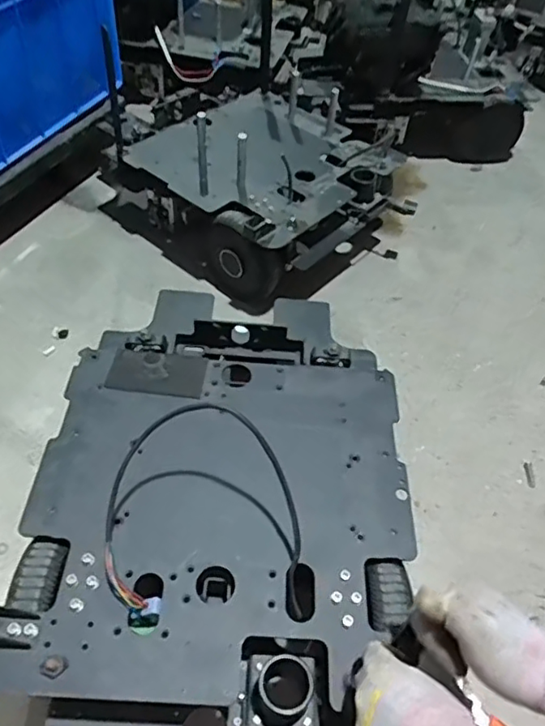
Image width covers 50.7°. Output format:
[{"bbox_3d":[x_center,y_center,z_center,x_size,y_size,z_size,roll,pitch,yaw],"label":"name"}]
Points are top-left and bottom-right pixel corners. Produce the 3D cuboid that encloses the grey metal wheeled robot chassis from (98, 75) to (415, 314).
[{"bbox_3d":[-0.041,-0.370,1.197,0.520,0.186,0.409,38,58,22],"label":"grey metal wheeled robot chassis"}]

